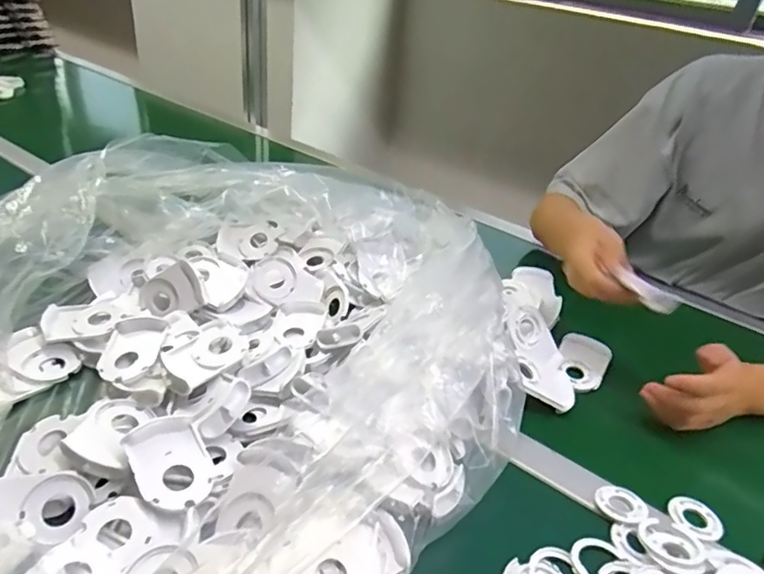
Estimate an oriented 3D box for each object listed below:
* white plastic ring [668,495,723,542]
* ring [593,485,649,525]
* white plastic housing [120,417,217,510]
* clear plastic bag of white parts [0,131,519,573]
[{"bbox_3d":[0.281,0.206,0.504,0.042,0.008,0.048,11,33,7],"label":"white plastic ring"},{"bbox_3d":[0.215,0.193,0.504,0.039,0.007,0.042,5,33,-3],"label":"ring"},{"bbox_3d":[-0.168,0.142,0.456,0.058,0.027,0.075,-18,40,-34],"label":"white plastic housing"},{"bbox_3d":[-0.166,0.023,0.589,0.593,0.129,0.604,-23,43,-38],"label":"clear plastic bag of white parts"}]

